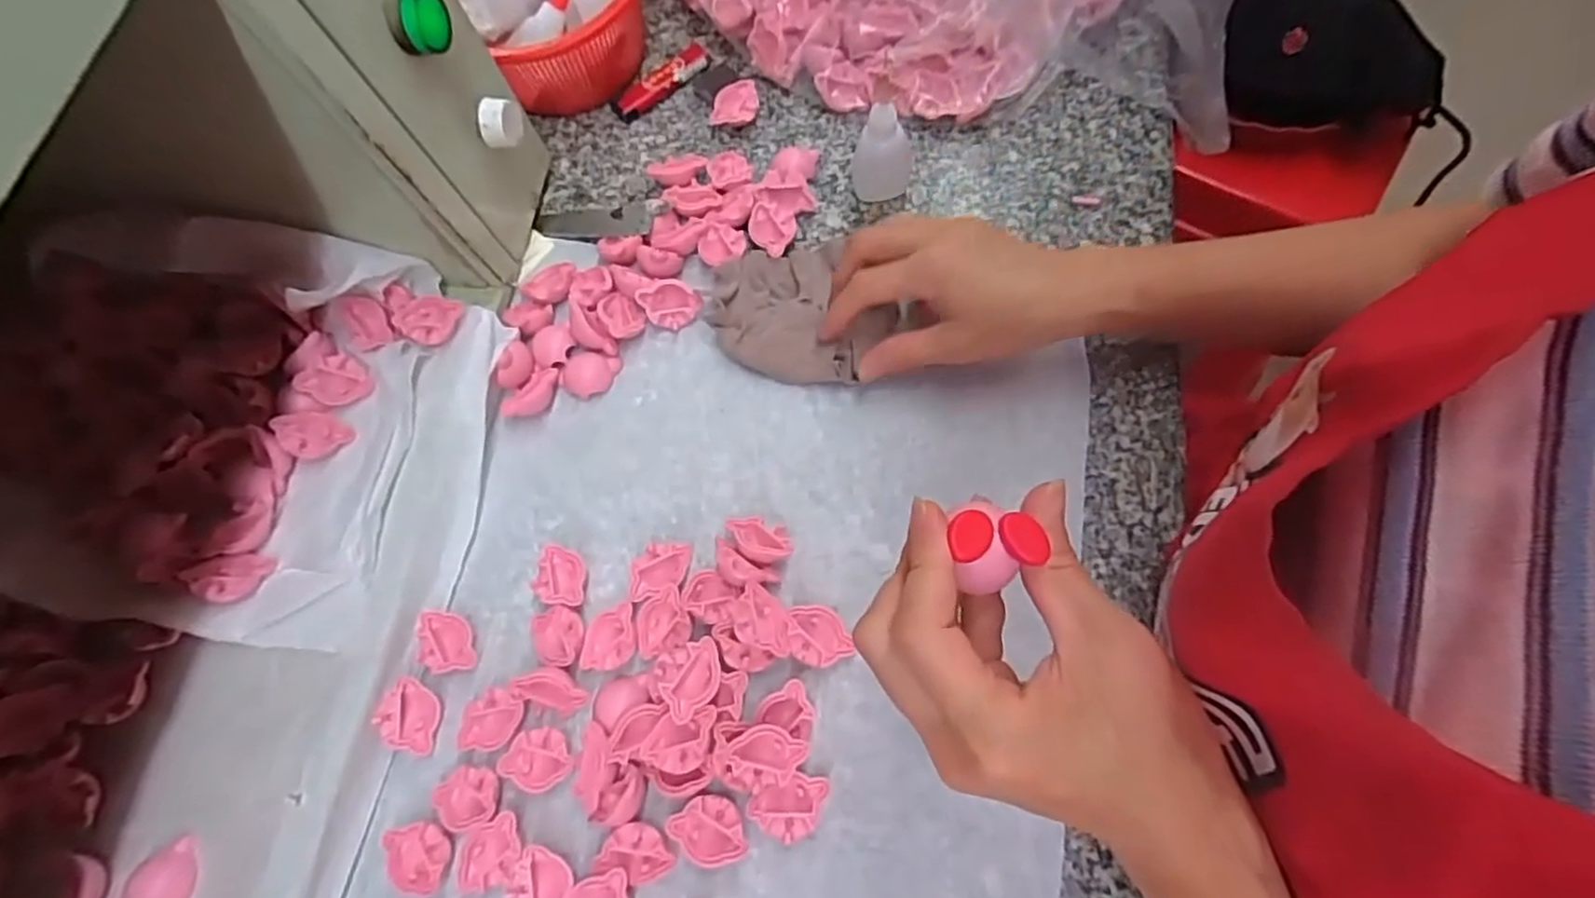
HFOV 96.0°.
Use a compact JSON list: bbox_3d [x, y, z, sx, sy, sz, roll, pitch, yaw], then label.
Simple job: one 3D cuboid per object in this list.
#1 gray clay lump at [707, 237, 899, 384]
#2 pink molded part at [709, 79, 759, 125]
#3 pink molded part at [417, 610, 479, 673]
[{"bbox_3d":[0.002,-0.082,0.419,0.103,0.023,0.086,2,71,1],"label":"gray clay lump"},{"bbox_3d":[-0.043,-0.232,0.485,0.032,0.014,0.030,-4,71,-1],"label":"pink molded part"},{"bbox_3d":[-0.181,0.100,0.375,0.030,0.012,0.031,-2,71,0],"label":"pink molded part"}]

